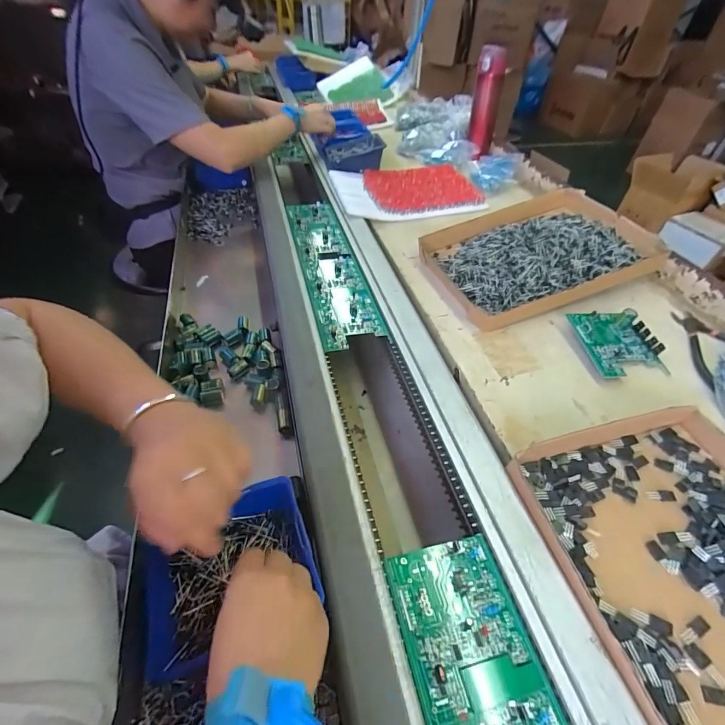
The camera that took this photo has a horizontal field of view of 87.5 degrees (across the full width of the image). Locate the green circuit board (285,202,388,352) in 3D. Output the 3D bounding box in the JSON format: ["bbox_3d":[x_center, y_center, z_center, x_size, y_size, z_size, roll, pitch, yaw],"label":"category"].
[{"bbox_3d":[-0.064,-0.184,0.668,0.091,0.016,0.457,-8,46,-13],"label":"green circuit board"}]

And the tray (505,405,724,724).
[{"bbox_3d":[0.292,0.189,0.301,0.233,0.038,0.310,-8,46,-12],"label":"tray"}]

